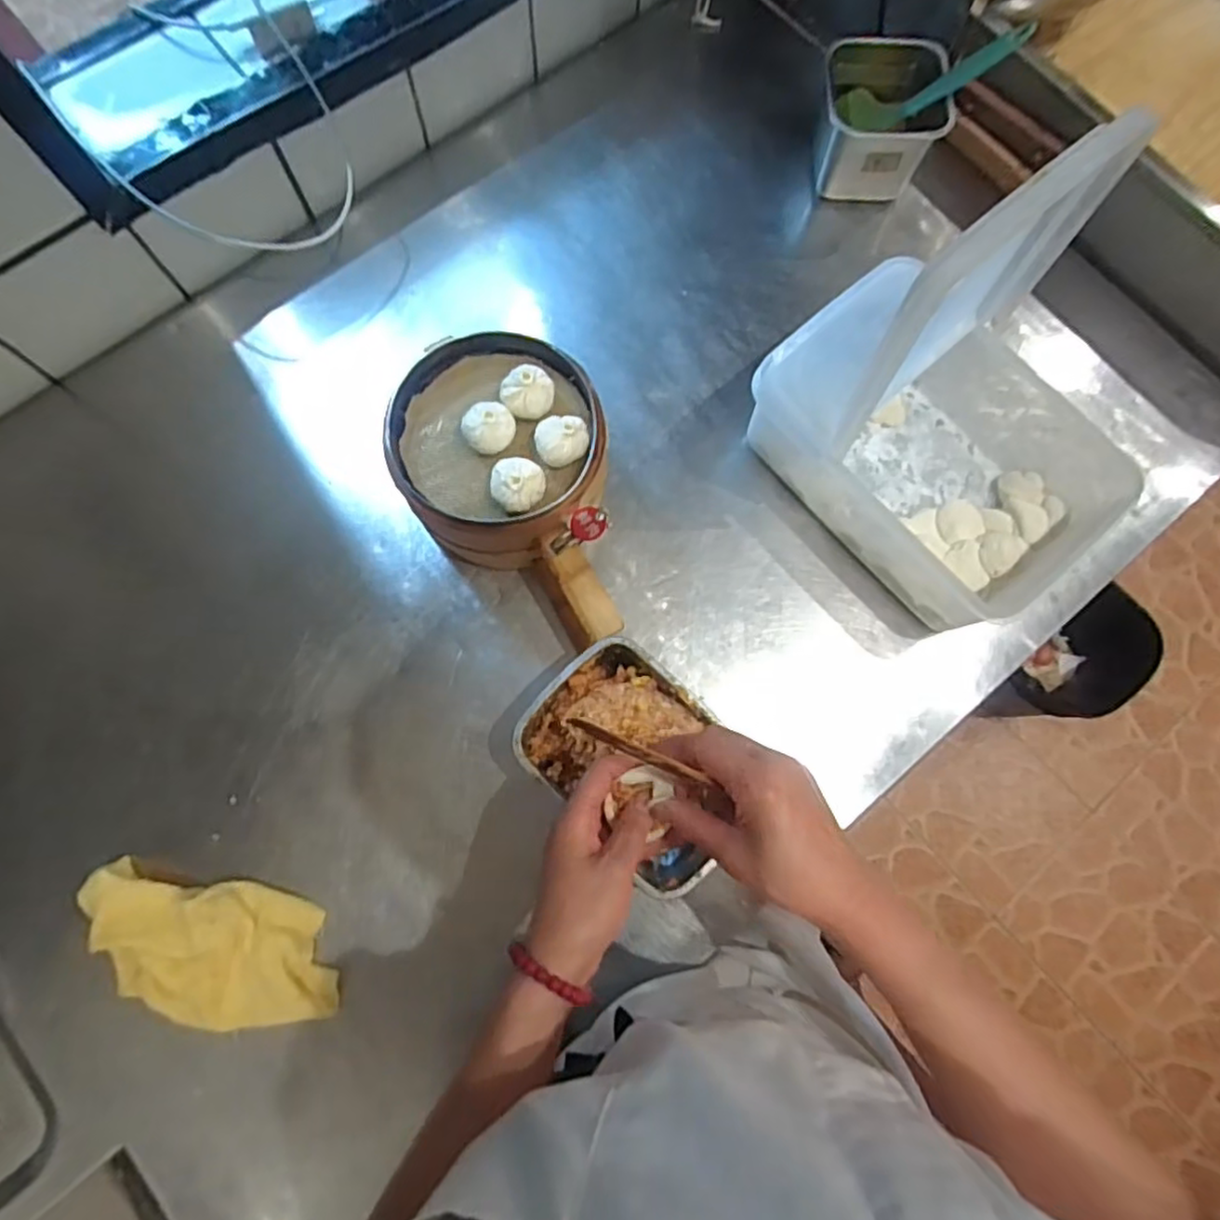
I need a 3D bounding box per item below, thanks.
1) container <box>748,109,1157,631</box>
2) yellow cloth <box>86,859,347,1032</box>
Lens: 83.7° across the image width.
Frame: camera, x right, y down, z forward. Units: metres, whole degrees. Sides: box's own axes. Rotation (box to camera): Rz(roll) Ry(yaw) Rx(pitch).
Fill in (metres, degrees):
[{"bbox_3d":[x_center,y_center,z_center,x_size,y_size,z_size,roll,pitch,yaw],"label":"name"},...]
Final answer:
[{"bbox_3d":[0.288,-0.164,0.517,0.218,0.311,0.293,-39,80,-9],"label":"container"},{"bbox_3d":[-0.321,0.277,0.548,0.200,0.044,0.108,8,77,1],"label":"yellow cloth"}]

